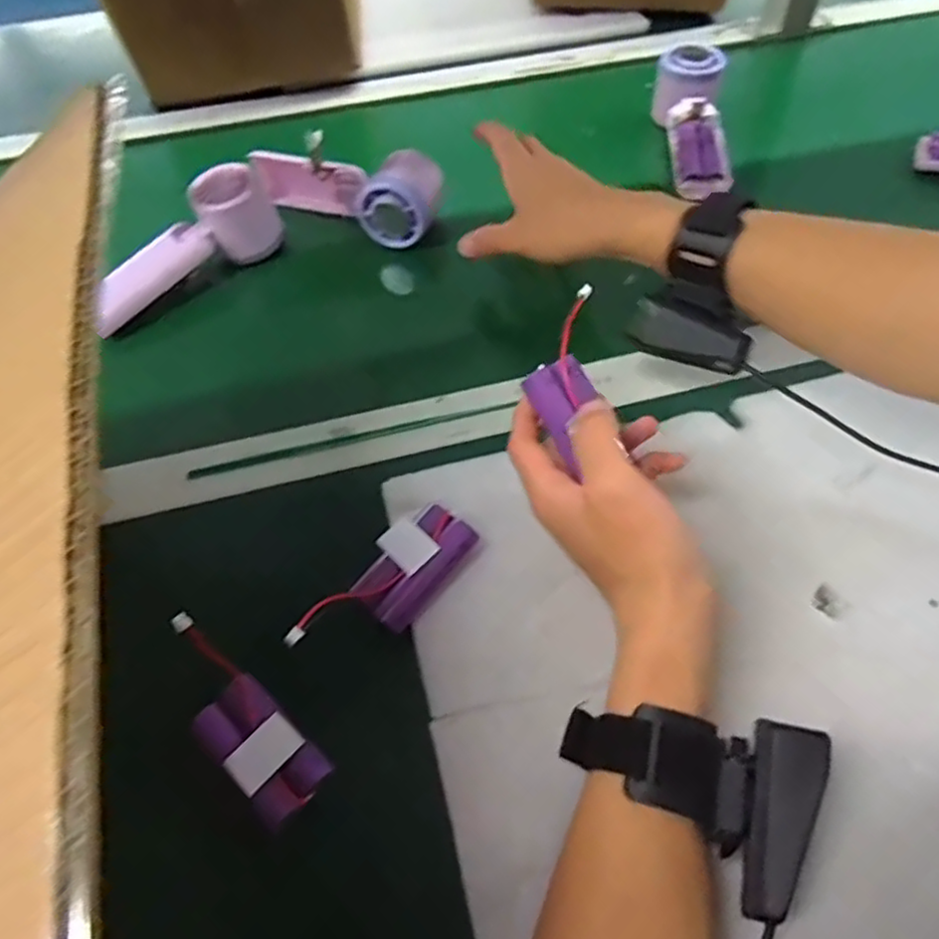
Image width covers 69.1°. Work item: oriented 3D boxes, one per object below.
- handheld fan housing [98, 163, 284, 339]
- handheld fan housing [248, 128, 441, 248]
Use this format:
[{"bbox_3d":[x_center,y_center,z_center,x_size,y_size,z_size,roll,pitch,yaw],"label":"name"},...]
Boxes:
[{"bbox_3d":[-0.216,-0.164,0.510,0.046,0.060,0.159,38,62,21],"label":"handheld fan housing"},{"bbox_3d":[-0.097,-0.236,0.557,0.171,0.063,0.058,29,60,16],"label":"handheld fan housing"}]

